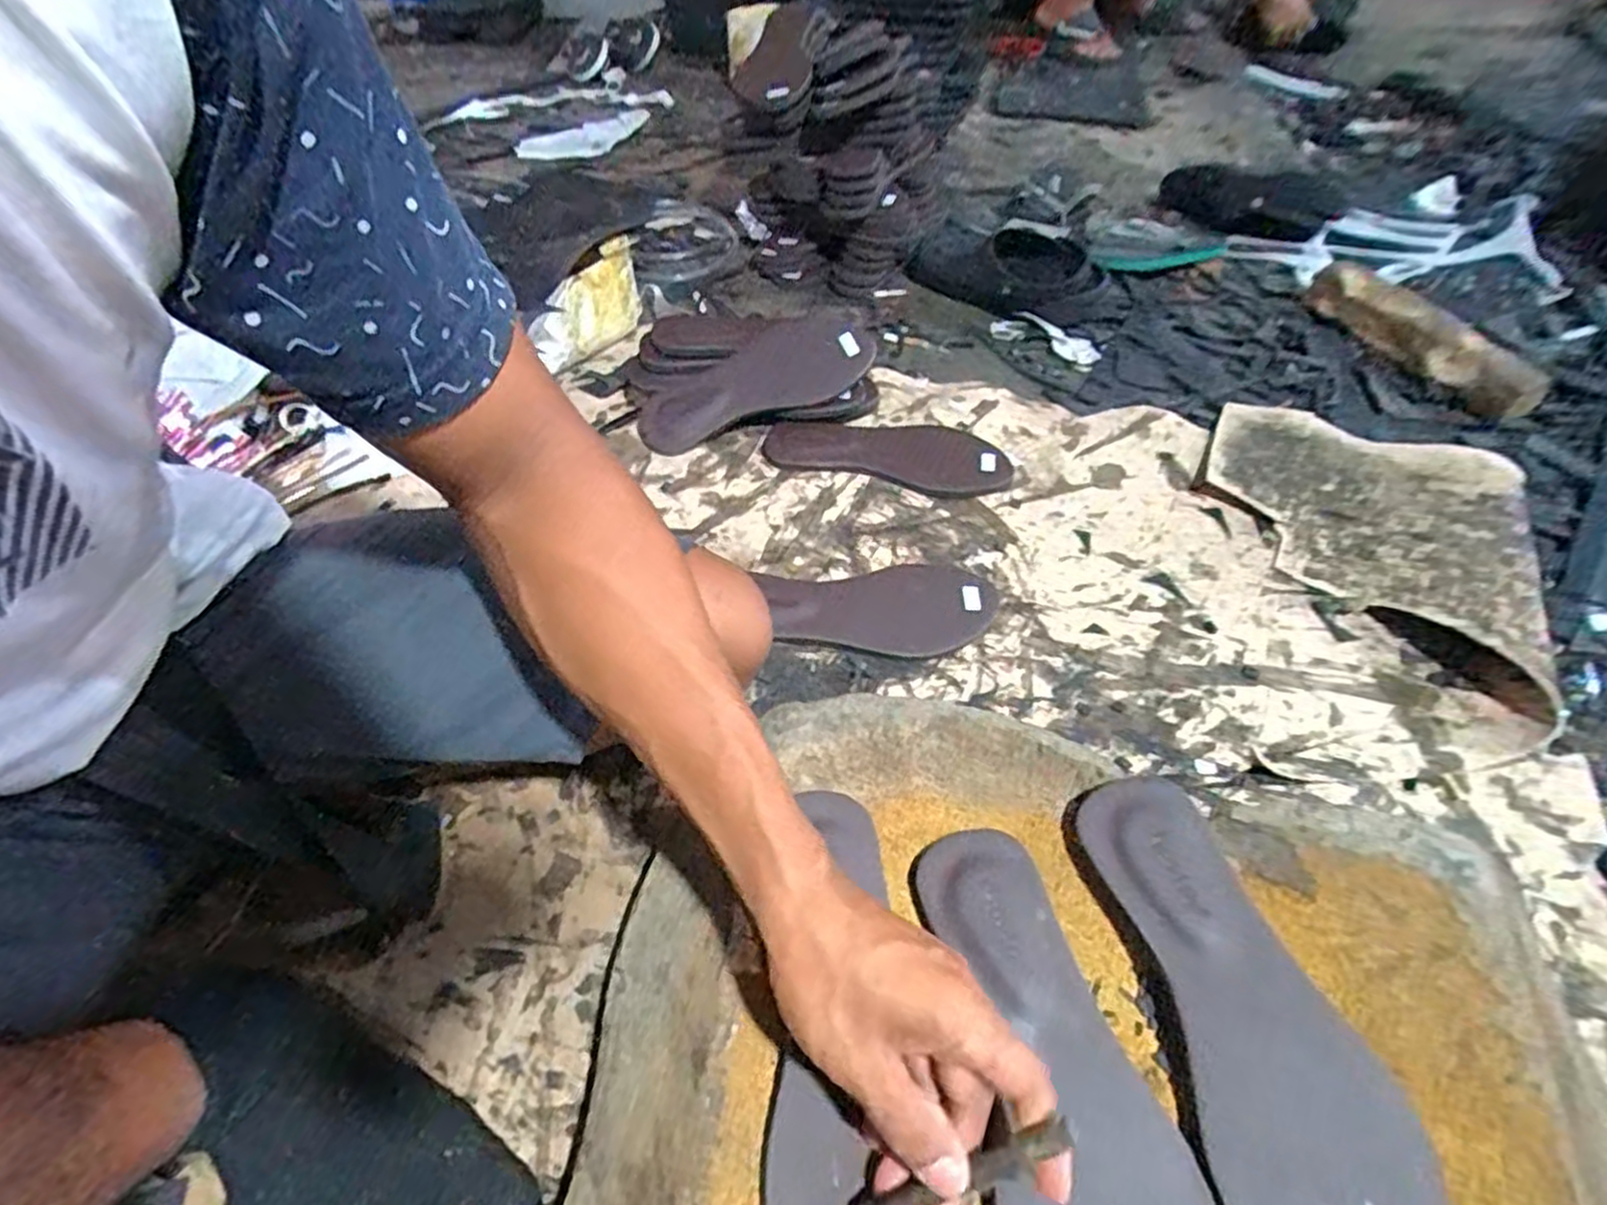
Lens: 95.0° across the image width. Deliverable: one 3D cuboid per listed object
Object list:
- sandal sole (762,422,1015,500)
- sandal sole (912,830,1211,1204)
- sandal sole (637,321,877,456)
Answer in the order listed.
[{"bbox_3d":[0.085,-0.154,0.742,0.239,0.016,0.099,11,52,9],"label":"sandal sole"},{"bbox_3d":[0.119,0.230,0.351,0.090,0.018,0.240,-10,51,-6],"label":"sandal sole"},{"bbox_3d":[-0.054,-0.236,0.769,0.252,0.023,0.092,-19,82,7],"label":"sandal sole"}]

